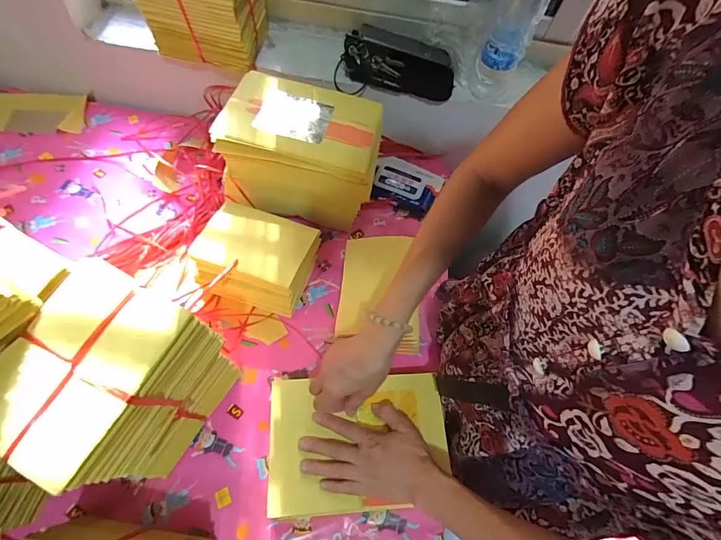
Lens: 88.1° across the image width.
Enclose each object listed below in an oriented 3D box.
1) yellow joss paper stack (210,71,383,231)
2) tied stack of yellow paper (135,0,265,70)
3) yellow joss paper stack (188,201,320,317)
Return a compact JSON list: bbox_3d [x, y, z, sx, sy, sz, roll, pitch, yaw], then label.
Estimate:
[{"bbox_3d":[-0.094,-0.202,0.648,0.239,0.163,0.168,10,61,3],"label":"yellow joss paper stack"},{"bbox_3d":[-0.256,-0.446,0.617,0.176,0.150,0.130,11,61,3],"label":"tied stack of yellow paper"},{"bbox_3d":[-0.159,-0.018,0.601,0.165,0.112,0.131,12,62,4],"label":"yellow joss paper stack"}]

